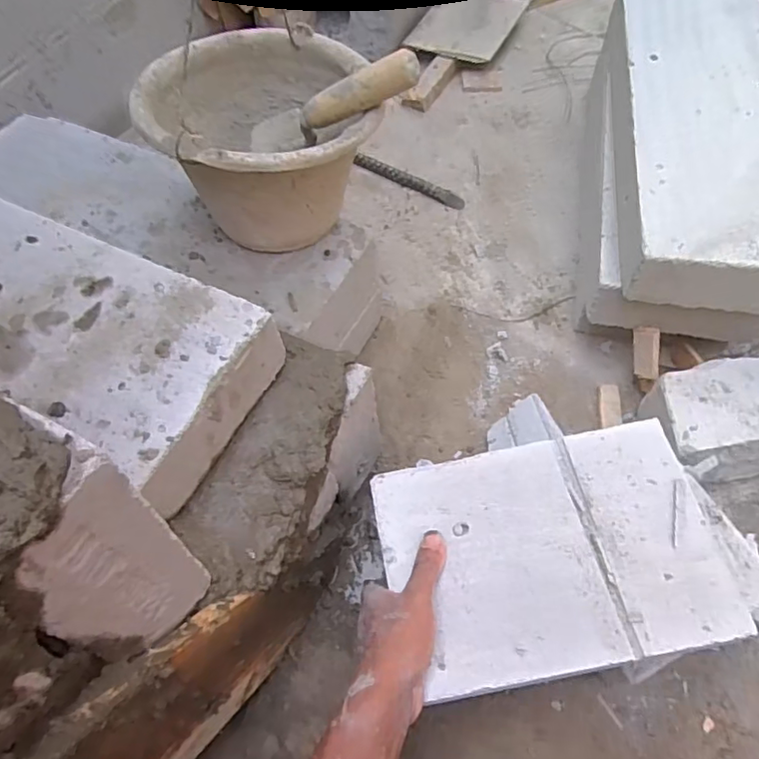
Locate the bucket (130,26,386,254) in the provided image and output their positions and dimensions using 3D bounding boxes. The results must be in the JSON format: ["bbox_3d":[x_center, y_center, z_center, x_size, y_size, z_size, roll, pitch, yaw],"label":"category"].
[{"bbox_3d":[-0.130,-0.264,0.669,0.229,0.176,0.249,-2,58,3],"label":"bucket"}]

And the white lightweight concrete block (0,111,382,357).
[{"bbox_3d":[-0.317,-0.205,0.806,0.627,0.117,0.201,26,63,18],"label":"white lightweight concrete block"}]

